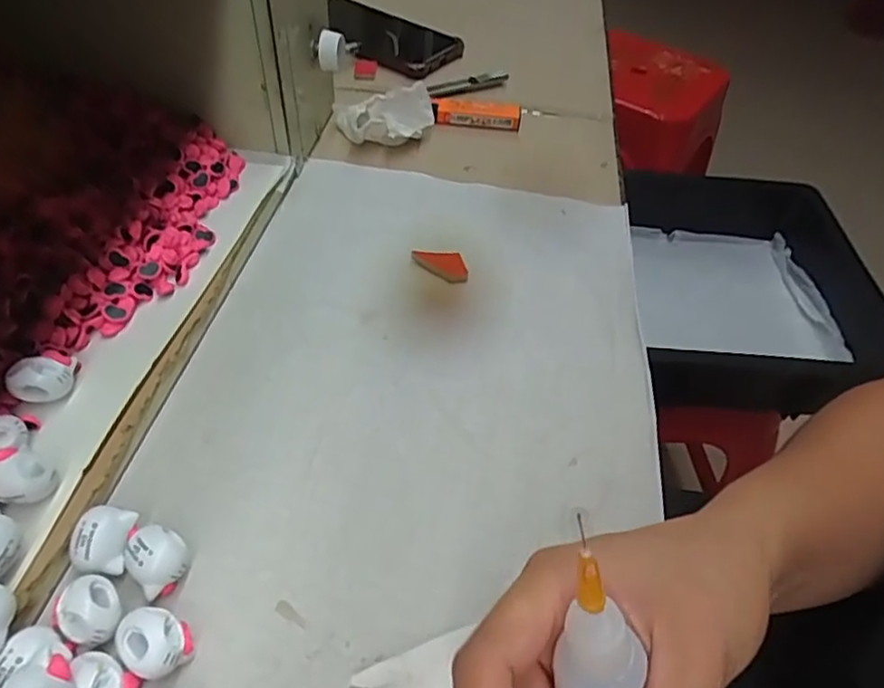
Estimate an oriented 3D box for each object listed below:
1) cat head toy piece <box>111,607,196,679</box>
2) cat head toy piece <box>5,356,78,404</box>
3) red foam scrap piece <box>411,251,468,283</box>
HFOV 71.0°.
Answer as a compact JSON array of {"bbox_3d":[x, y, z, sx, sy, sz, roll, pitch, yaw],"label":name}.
[{"bbox_3d":[-0.106,0.111,0.229,0.024,0.020,0.022,2,48,-3],"label":"cat head toy piece"},{"bbox_3d":[-0.181,0.016,0.281,0.026,0.019,0.016,-9,50,-10],"label":"cat head toy piece"},{"bbox_3d":[0.001,-0.052,0.389,0.038,0.005,0.018,31,55,22],"label":"red foam scrap piece"}]

